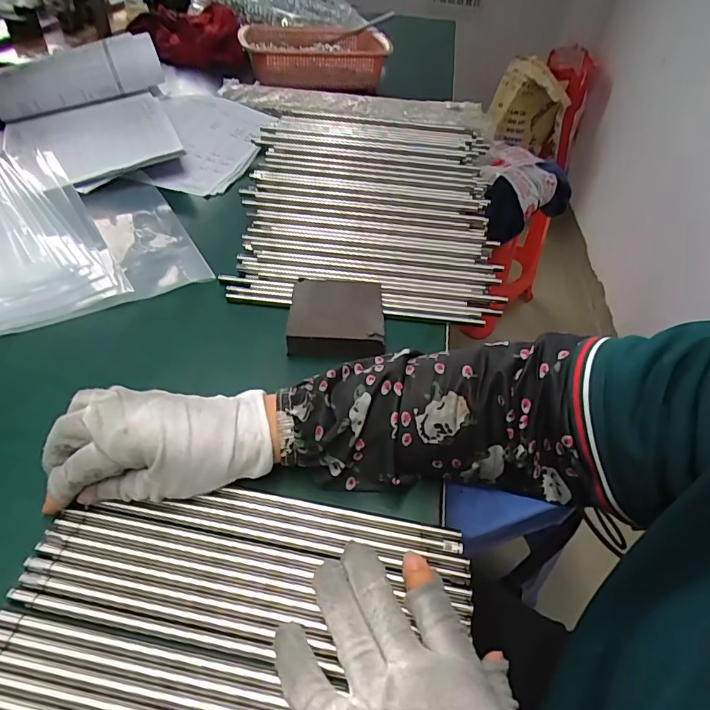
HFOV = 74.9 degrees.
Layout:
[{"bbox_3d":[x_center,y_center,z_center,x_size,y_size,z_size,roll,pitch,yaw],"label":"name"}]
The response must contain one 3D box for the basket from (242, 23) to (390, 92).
[{"bbox_3d":[-0.082,-0.619,0.959,0.288,0.073,0.227,1,45,-6],"label":"basket"}]

